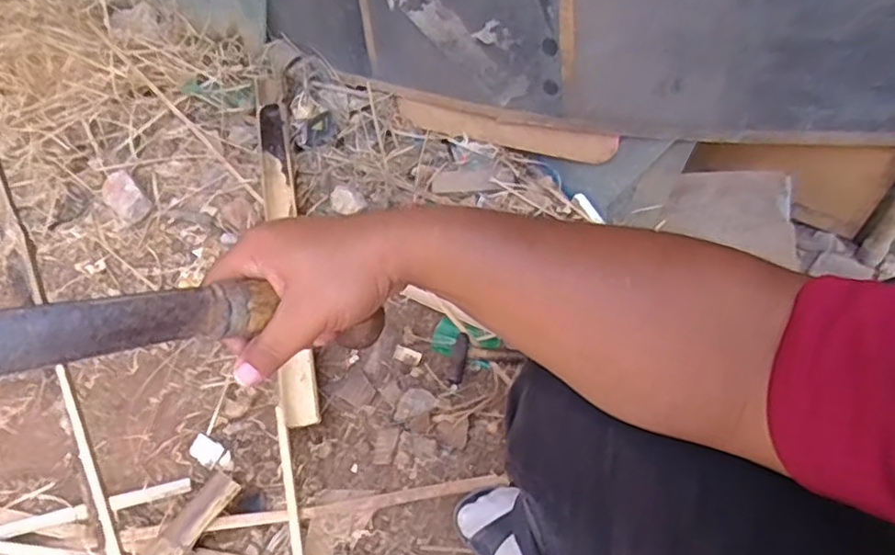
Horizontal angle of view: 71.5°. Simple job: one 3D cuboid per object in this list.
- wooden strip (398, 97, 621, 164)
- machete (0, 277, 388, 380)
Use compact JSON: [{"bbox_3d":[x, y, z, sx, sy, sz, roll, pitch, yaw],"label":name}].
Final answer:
[{"bbox_3d":[0.083,-0.253,1.057,0.419,0.071,0.023,20,59,31],"label":"wooden strip"},{"bbox_3d":[-0.167,0.029,0.313,0.322,0.042,0.023,-5,48,-43],"label":"machete"}]

